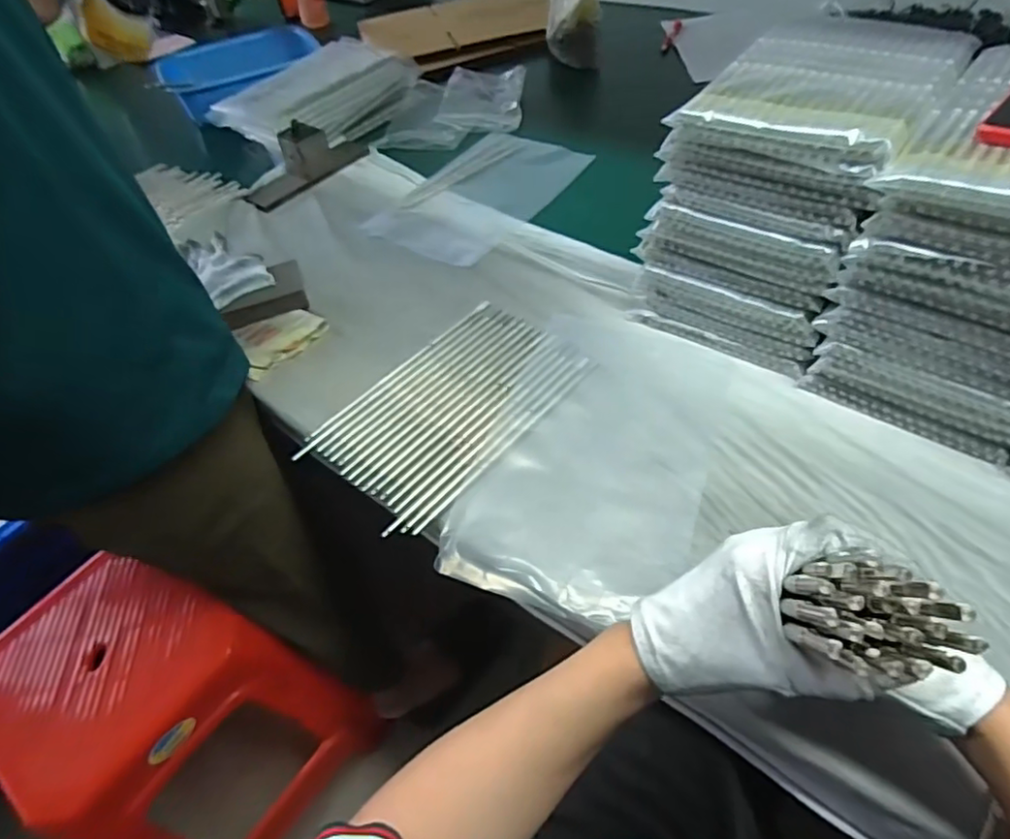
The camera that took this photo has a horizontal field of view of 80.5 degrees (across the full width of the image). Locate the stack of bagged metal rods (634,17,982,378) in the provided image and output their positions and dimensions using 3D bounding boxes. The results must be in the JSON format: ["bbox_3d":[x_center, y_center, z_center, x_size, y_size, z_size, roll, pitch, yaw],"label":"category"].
[{"bbox_3d":[0.295,-0.237,0.606,0.177,0.219,0.268,30,61,28],"label":"stack of bagged metal rods"}]

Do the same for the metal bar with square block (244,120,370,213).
[{"bbox_3d":[-0.307,-0.405,0.910,0.059,0.071,0.216,32,61,29],"label":"metal bar with square block"}]

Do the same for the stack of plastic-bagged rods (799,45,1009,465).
[{"bbox_3d":[0.422,-0.144,0.508,0.184,0.223,0.248,31,61,29],"label":"stack of plastic-bagged rods"}]

